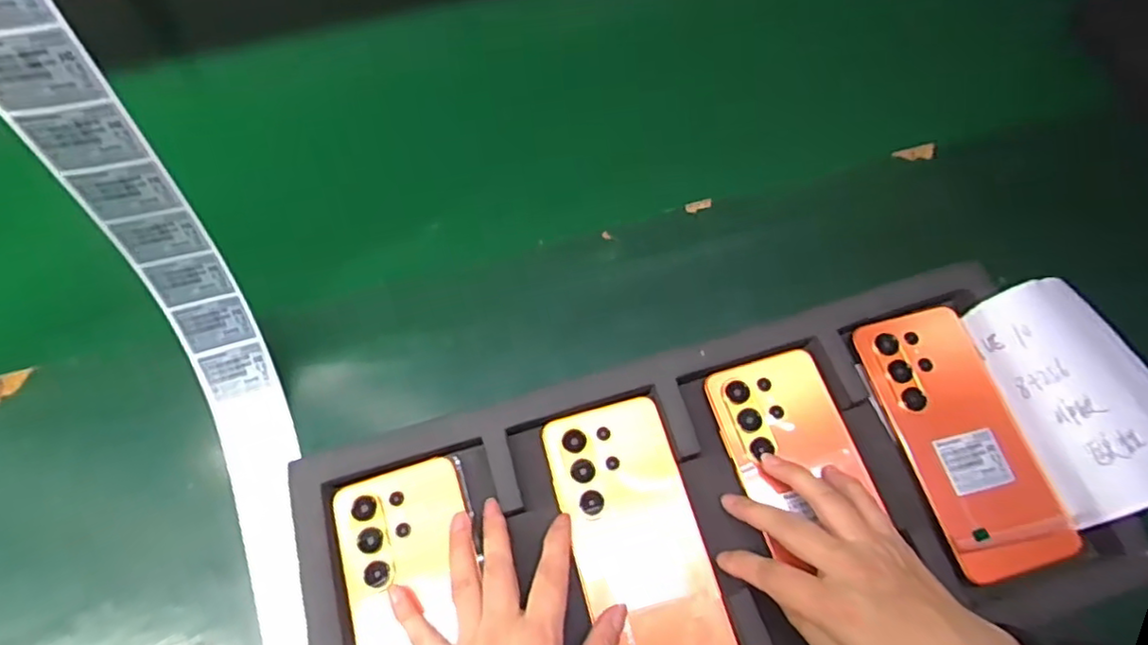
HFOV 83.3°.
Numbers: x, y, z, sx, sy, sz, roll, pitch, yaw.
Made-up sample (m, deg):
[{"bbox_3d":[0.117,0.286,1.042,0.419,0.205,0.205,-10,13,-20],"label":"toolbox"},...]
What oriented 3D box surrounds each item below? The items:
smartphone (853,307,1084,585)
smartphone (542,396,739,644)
[{"bbox_3d":[0.255,0.073,0.421,0.078,0.014,0.170,-15,66,-6],"label":"smartphone"},{"bbox_3d":[0.040,0.133,0.394,0.079,0.010,0.168,-15,68,-8],"label":"smartphone"}]

